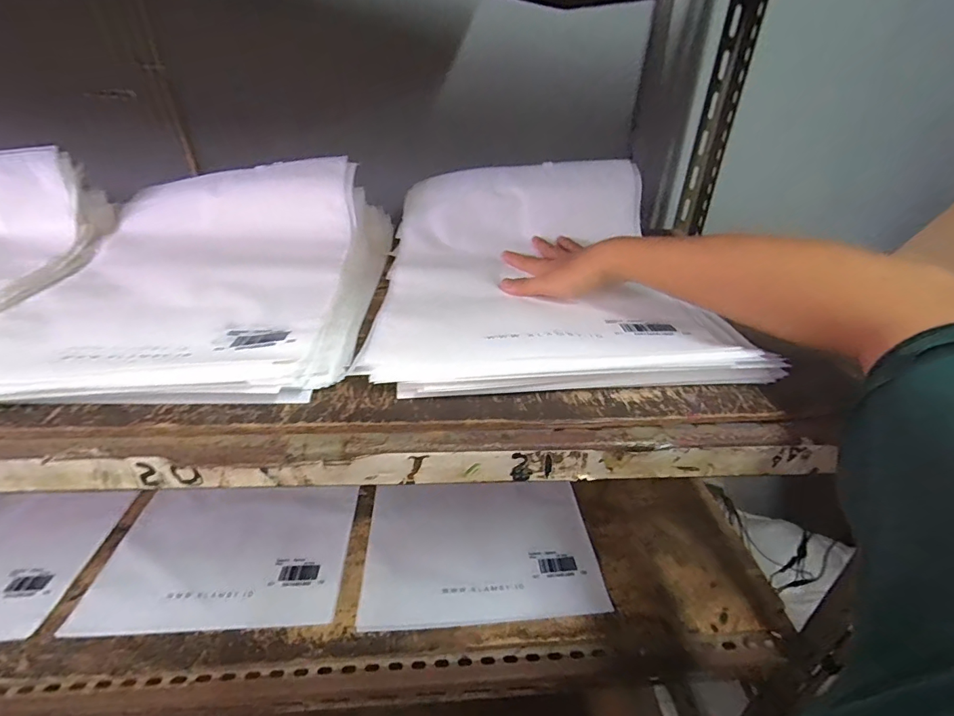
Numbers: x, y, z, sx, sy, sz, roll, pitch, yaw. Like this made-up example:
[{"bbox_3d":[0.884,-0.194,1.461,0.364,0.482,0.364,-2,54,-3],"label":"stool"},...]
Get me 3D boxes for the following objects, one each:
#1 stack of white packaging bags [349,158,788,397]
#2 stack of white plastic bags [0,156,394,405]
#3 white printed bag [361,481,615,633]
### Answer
[{"bbox_3d":[0.068,-0.119,0.486,0.326,0.109,0.379,0,31,-2],"label":"stack of white packaging bags"},{"bbox_3d":[-0.283,-0.103,0.457,0.335,0.115,0.366,-2,31,-5],"label":"stack of white plastic bags"},{"bbox_3d":[0.004,0.249,0.613,0.296,0.028,0.202,-1,31,-5],"label":"white printed bag"}]

